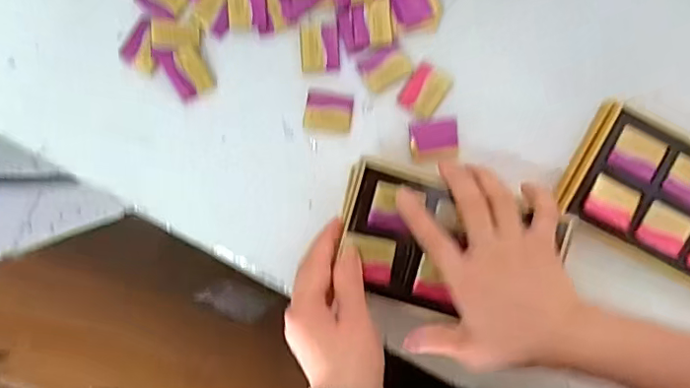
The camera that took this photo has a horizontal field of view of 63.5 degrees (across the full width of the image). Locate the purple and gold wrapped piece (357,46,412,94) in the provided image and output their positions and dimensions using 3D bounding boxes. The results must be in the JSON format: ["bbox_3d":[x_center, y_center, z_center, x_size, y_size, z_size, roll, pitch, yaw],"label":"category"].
[{"bbox_3d":[0.033,-0.106,0.466,0.039,0.006,0.029,-30,94,3],"label":"purple and gold wrapped piece"}]

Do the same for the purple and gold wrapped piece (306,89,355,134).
[{"bbox_3d":[-0.014,-0.070,0.472,0.040,0.004,0.032,7,95,0],"label":"purple and gold wrapped piece"}]

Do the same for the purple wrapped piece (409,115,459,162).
[{"bbox_3d":[0.075,-0.047,0.469,0.039,0.004,0.033,-6,95,1],"label":"purple wrapped piece"}]

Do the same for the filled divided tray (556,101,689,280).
[{"bbox_3d":[0.266,0.008,0.462,0.173,0.035,0.102,28,94,-2],"label":"filled divided tray"}]

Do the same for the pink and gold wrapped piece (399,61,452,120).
[{"bbox_3d":[0.067,-0.086,0.466,0.032,0.005,0.041,31,94,-2],"label":"pink and gold wrapped piece"}]

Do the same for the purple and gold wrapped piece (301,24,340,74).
[{"bbox_3d":[-0.021,-0.122,0.465,0.031,0.004,0.039,-1,95,0],"label":"purple and gold wrapped piece"}]

